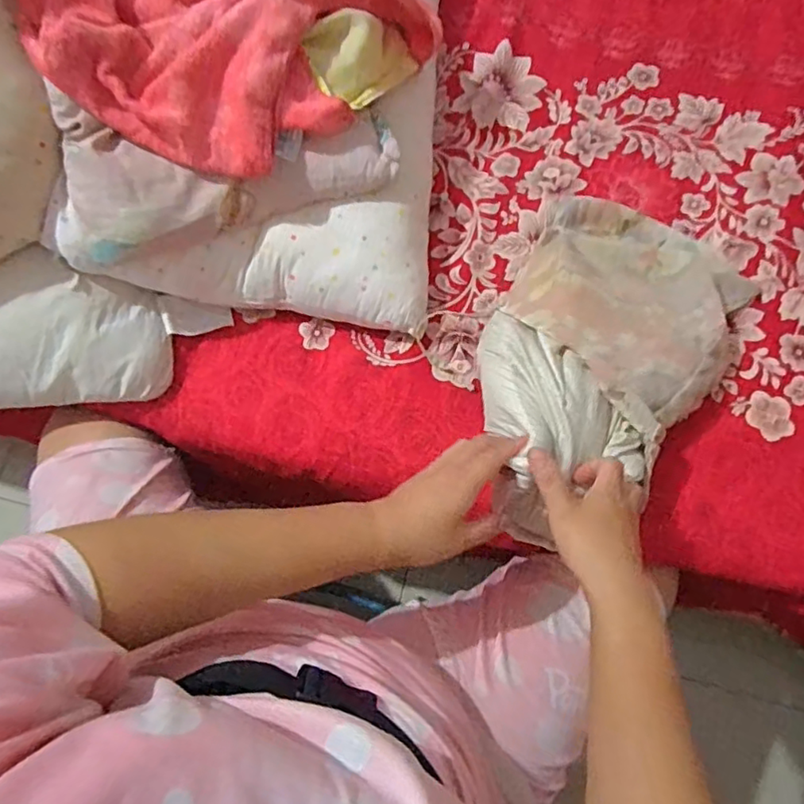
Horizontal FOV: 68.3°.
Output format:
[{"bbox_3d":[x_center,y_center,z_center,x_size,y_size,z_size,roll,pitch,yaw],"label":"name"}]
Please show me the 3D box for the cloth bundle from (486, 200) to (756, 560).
[{"bbox_3d":[0.208,-0.059,0.596,0.238,0.061,0.405,31,62,2],"label":"cloth bundle"}]

